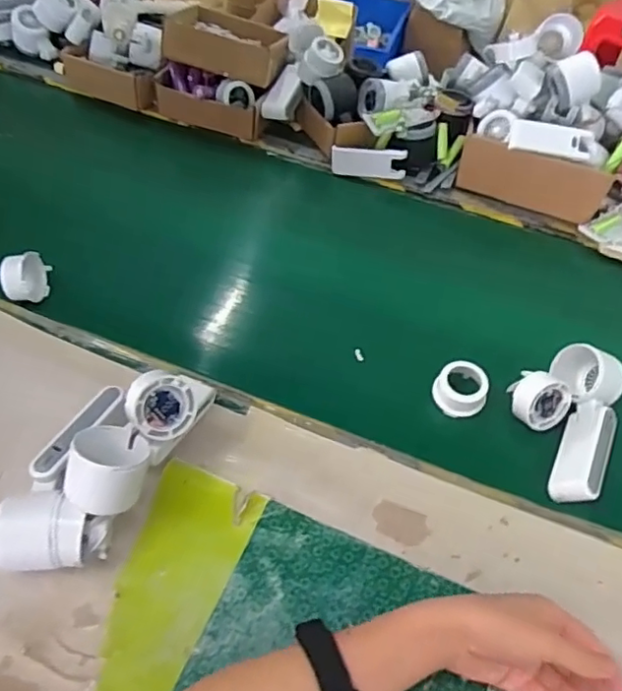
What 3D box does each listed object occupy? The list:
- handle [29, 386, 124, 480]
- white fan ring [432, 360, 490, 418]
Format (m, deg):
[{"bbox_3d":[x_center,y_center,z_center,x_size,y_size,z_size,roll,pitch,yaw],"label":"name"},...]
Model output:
[{"bbox_3d":[-0.201,0.072,0.508,0.022,0.014,0.099,23,52,13],"label":"handle"},{"bbox_3d":[0.154,0.044,0.608,0.052,0.030,0.049,3,51,-3],"label":"white fan ring"}]

